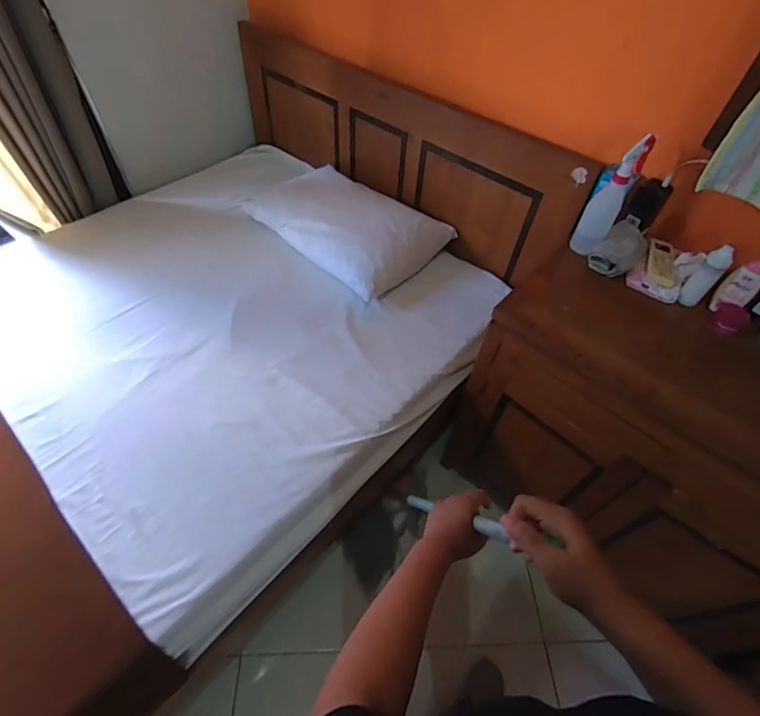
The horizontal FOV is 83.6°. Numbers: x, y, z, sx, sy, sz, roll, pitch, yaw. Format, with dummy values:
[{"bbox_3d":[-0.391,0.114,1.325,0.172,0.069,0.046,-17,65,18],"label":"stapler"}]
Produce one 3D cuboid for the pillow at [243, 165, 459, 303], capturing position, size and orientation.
[{"bbox_3d":[-0.102,-0.415,1.279,0.537,0.121,0.357,38,59,23],"label":"pillow"}]

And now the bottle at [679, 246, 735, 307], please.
[{"bbox_3d":[0.632,-0.160,0.817,0.031,0.123,0.039,-36,62,-27],"label":"bottle"}]

